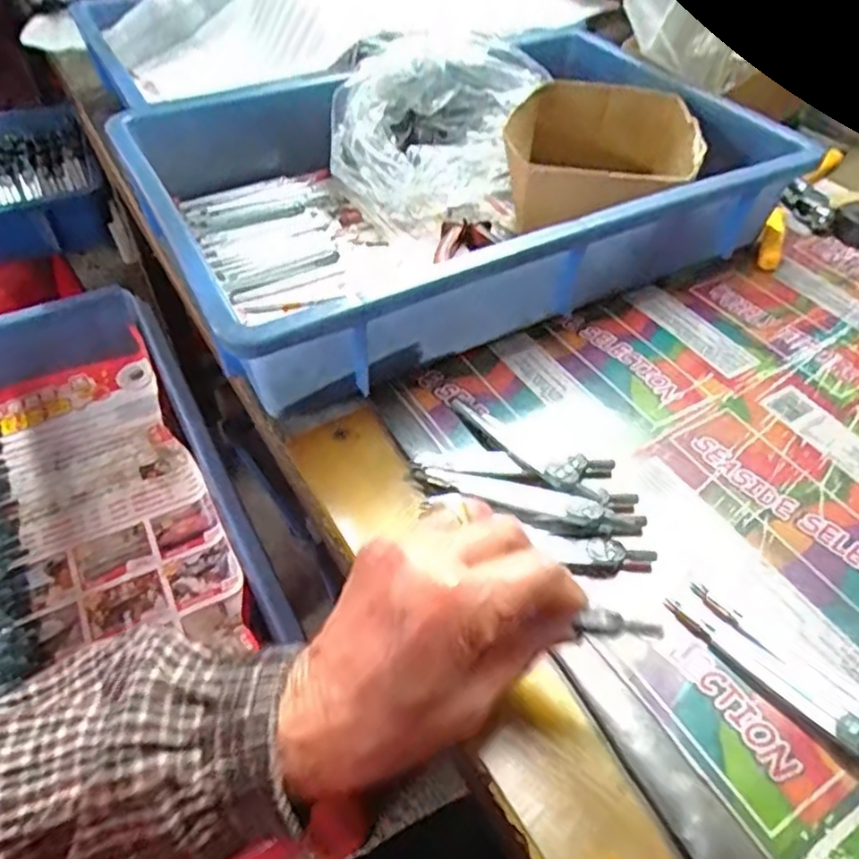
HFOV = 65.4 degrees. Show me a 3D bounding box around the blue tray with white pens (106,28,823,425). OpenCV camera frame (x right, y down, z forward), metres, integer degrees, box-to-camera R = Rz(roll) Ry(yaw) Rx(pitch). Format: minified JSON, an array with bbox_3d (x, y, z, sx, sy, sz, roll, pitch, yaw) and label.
[{"bbox_3d":[0.018,-0.187,0.504,0.425,0.084,0.305,-22,52,-19],"label":"blue tray with white pens"}]

